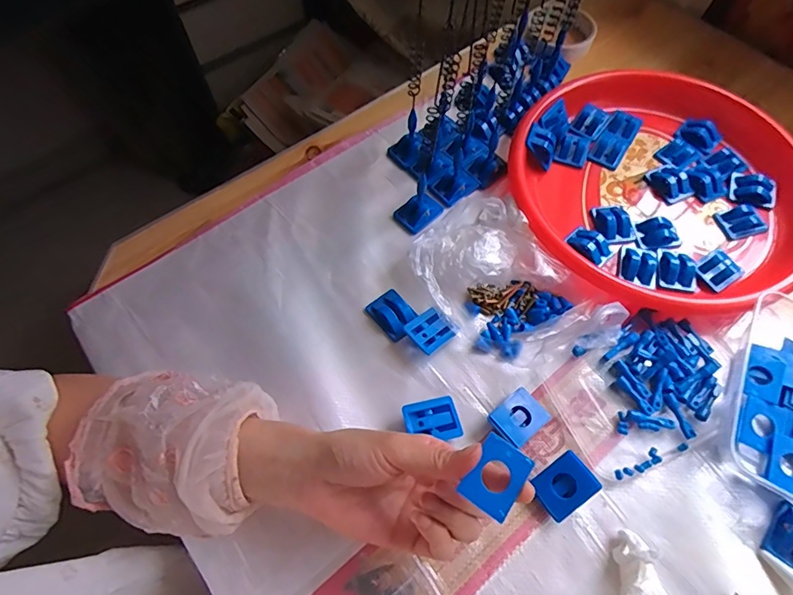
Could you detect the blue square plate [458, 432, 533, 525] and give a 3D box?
[{"bbox_3d":[0.060,0.105,0.272,0.031,0.005,0.041,35,71,5],"label":"blue square plate"}]

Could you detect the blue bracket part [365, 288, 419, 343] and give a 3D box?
[{"bbox_3d":[-0.003,0.014,0.421,0.032,0.017,0.043,-38,69,-17],"label":"blue bracket part"}]

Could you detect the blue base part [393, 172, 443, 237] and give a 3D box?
[{"bbox_3d":[0.023,-0.097,0.458,0.042,0.047,0.033,-40,70,-18],"label":"blue base part"}]

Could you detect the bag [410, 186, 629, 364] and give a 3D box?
[{"bbox_3d":[0.096,-0.022,0.416,0.135,0.052,0.191,-29,67,-14],"label":"bag"}]

